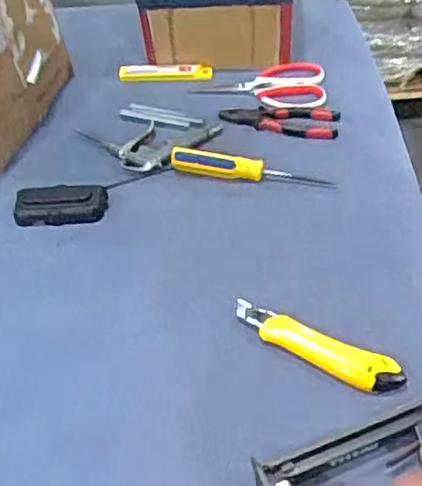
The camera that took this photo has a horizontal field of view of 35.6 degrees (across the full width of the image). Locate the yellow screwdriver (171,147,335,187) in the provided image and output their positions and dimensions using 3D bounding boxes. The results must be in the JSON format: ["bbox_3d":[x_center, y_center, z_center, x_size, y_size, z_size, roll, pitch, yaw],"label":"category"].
[{"bbox_3d":[0.046,-0.090,0.797,0.194,0.030,0.024,8,49,14],"label":"yellow screwdriver"}]

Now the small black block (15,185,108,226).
[{"bbox_3d":[-0.180,-0.046,0.780,0.109,0.014,0.055,-6,47,2],"label":"small black block"}]

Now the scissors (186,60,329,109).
[{"bbox_3d":[0.067,-0.214,0.910,0.182,0.019,0.092,-6,47,1],"label":"scissors"}]

